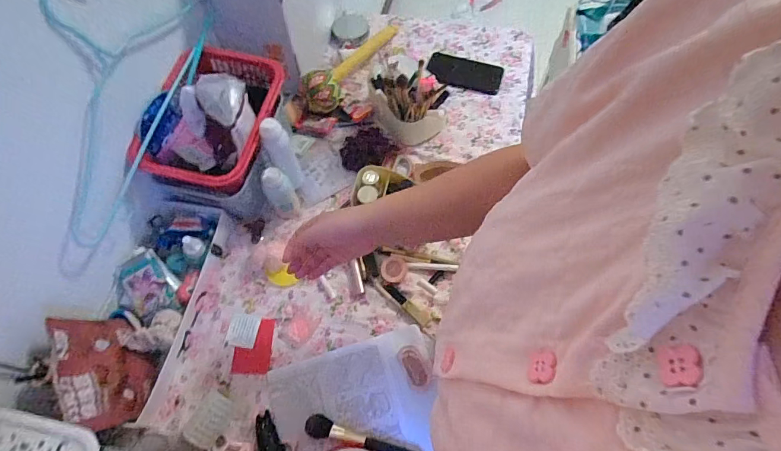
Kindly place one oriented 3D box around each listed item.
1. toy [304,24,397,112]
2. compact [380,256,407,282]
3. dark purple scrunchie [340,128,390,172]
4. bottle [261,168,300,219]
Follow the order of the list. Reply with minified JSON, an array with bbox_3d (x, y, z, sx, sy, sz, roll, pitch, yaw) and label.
[{"bbox_3d":[-0.082,-0.363,0.830,0.072,0.072,0.311,24,66,13],"label":"toy"},{"bbox_3d":[0.006,0.072,0.651,0.042,0.010,0.041,3,63,3],"label":"compact"},{"bbox_3d":[-0.052,-0.152,0.746,0.093,0.026,0.088,0,63,1],"label":"dark purple scrunchie"},{"bbox_3d":[-0.184,-0.051,0.658,0.042,0.110,0.034,-32,67,-14],"label":"bottle"}]

